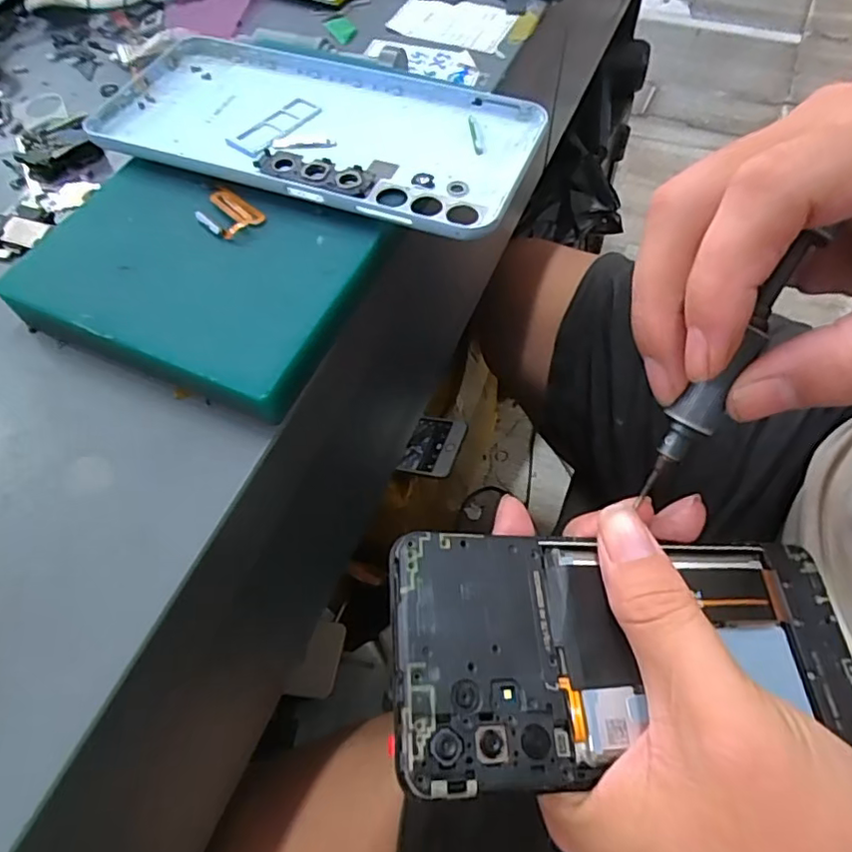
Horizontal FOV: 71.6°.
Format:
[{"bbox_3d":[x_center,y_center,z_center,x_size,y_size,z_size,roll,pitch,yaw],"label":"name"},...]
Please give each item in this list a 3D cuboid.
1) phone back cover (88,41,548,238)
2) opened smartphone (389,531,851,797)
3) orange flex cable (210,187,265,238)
[{"bbox_3d":[-0.043,-0.114,0.226,0.168,0.008,0.077,18,62,13],"label":"phone back cover"},{"bbox_3d":[0.068,0.067,0.187,0.158,0.009,0.070,1,58,-16],"label":"opened smartphone"},{"bbox_3d":[-0.068,-0.076,0.207,0.015,0.004,0.023,-29,62,-14],"label":"orange flex cable"}]

